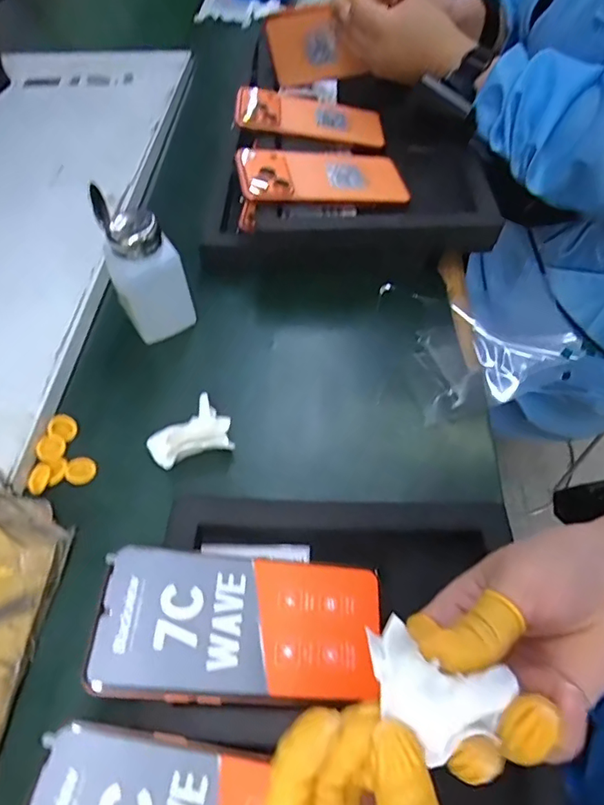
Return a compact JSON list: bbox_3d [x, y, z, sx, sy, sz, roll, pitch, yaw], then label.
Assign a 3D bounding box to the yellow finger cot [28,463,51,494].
[{"bbox_3d":[-0.188,0.054,0.363,0.015,0.004,0.022,7,57,7],"label":"yellow finger cot"}]

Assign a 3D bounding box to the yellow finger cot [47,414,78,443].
[{"bbox_3d":[-0.183,0.019,0.389,0.022,0.004,0.019,27,56,-4],"label":"yellow finger cot"}]

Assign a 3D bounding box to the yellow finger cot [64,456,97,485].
[{"bbox_3d":[-0.162,0.050,0.371,0.020,0.007,0.021,15,60,-22],"label":"yellow finger cot"}]

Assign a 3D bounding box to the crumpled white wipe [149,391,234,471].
[{"bbox_3d":[-0.084,0.027,0.382,0.059,0.018,0.045,-30,60,-17],"label":"crumpled white wipe"}]

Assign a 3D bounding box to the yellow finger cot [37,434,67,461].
[{"bbox_3d":[-0.186,0.034,0.377,0.021,0.005,0.020,35,64,23],"label":"yellow finger cot"}]

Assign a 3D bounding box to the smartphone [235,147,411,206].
[{"bbox_3d":[0.019,-0.208,0.465,0.154,0.009,0.062,-1,68,-10],"label":"smartphone"}]

